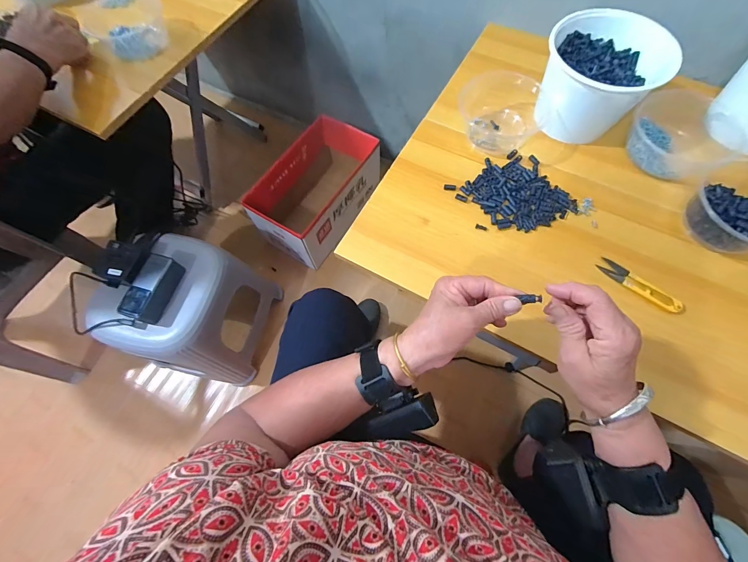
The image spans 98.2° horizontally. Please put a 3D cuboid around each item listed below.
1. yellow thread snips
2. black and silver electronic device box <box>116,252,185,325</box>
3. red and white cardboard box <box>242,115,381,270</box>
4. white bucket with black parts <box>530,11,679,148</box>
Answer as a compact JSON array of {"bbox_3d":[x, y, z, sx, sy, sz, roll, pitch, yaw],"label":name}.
[{"bbox_3d":[0.349,0.006,0.425,0.105,0.007,0.025,41,74,16],"label":"yellow thread snips"},{"bbox_3d":[-0.439,0.015,0.641,0.056,0.054,0.130,16,69,7],"label":"black and silver electronic device box"},{"bbox_3d":[-0.168,-0.271,1.020,0.223,0.212,0.400,29,72,12],"label":"red and white cardboard box"},{"bbox_3d":[0.334,-0.306,0.496,0.156,0.113,0.145,0,68,1],"label":"white bucket with black parts"}]

